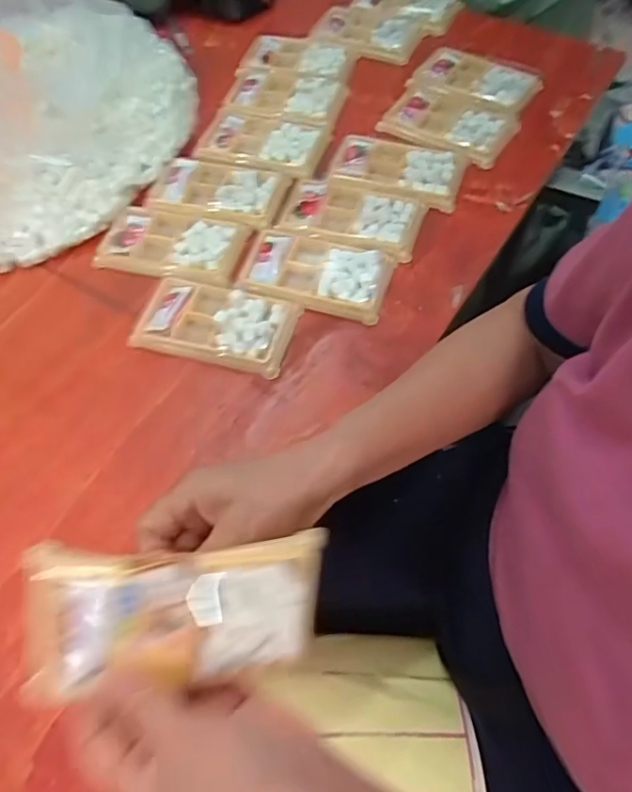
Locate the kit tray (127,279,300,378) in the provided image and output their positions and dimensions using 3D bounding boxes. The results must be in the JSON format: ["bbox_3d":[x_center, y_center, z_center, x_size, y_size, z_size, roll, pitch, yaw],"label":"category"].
[{"bbox_3d":[-0.090,-0.066,0.506,0.140,0.019,0.075,14,62,11],"label":"kit tray"}]

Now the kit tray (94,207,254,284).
[{"bbox_3d":[-0.139,-0.150,0.558,0.138,0.013,0.080,11,61,10],"label":"kit tray"}]

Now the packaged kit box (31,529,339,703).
[{"bbox_3d":[-0.067,0.108,0.280,0.140,0.011,0.071,0,102,-16],"label":"packaged kit box"}]

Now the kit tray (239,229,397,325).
[{"bbox_3d":[0.001,-0.115,0.523,0.132,0.011,0.077,15,62,12],"label":"kit tray"}]

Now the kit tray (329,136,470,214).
[{"bbox_3d":[0.086,-0.241,0.590,0.134,0.012,0.085,19,63,14],"label":"kit tray"}]

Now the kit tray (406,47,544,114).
[{"bbox_3d":[0.187,-0.370,0.658,0.136,0.012,0.084,26,65,17],"label":"kit tray"}]

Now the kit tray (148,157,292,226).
[{"bbox_3d":[-0.099,-0.213,0.583,0.131,0.013,0.077,14,62,11],"label":"kit tray"}]

